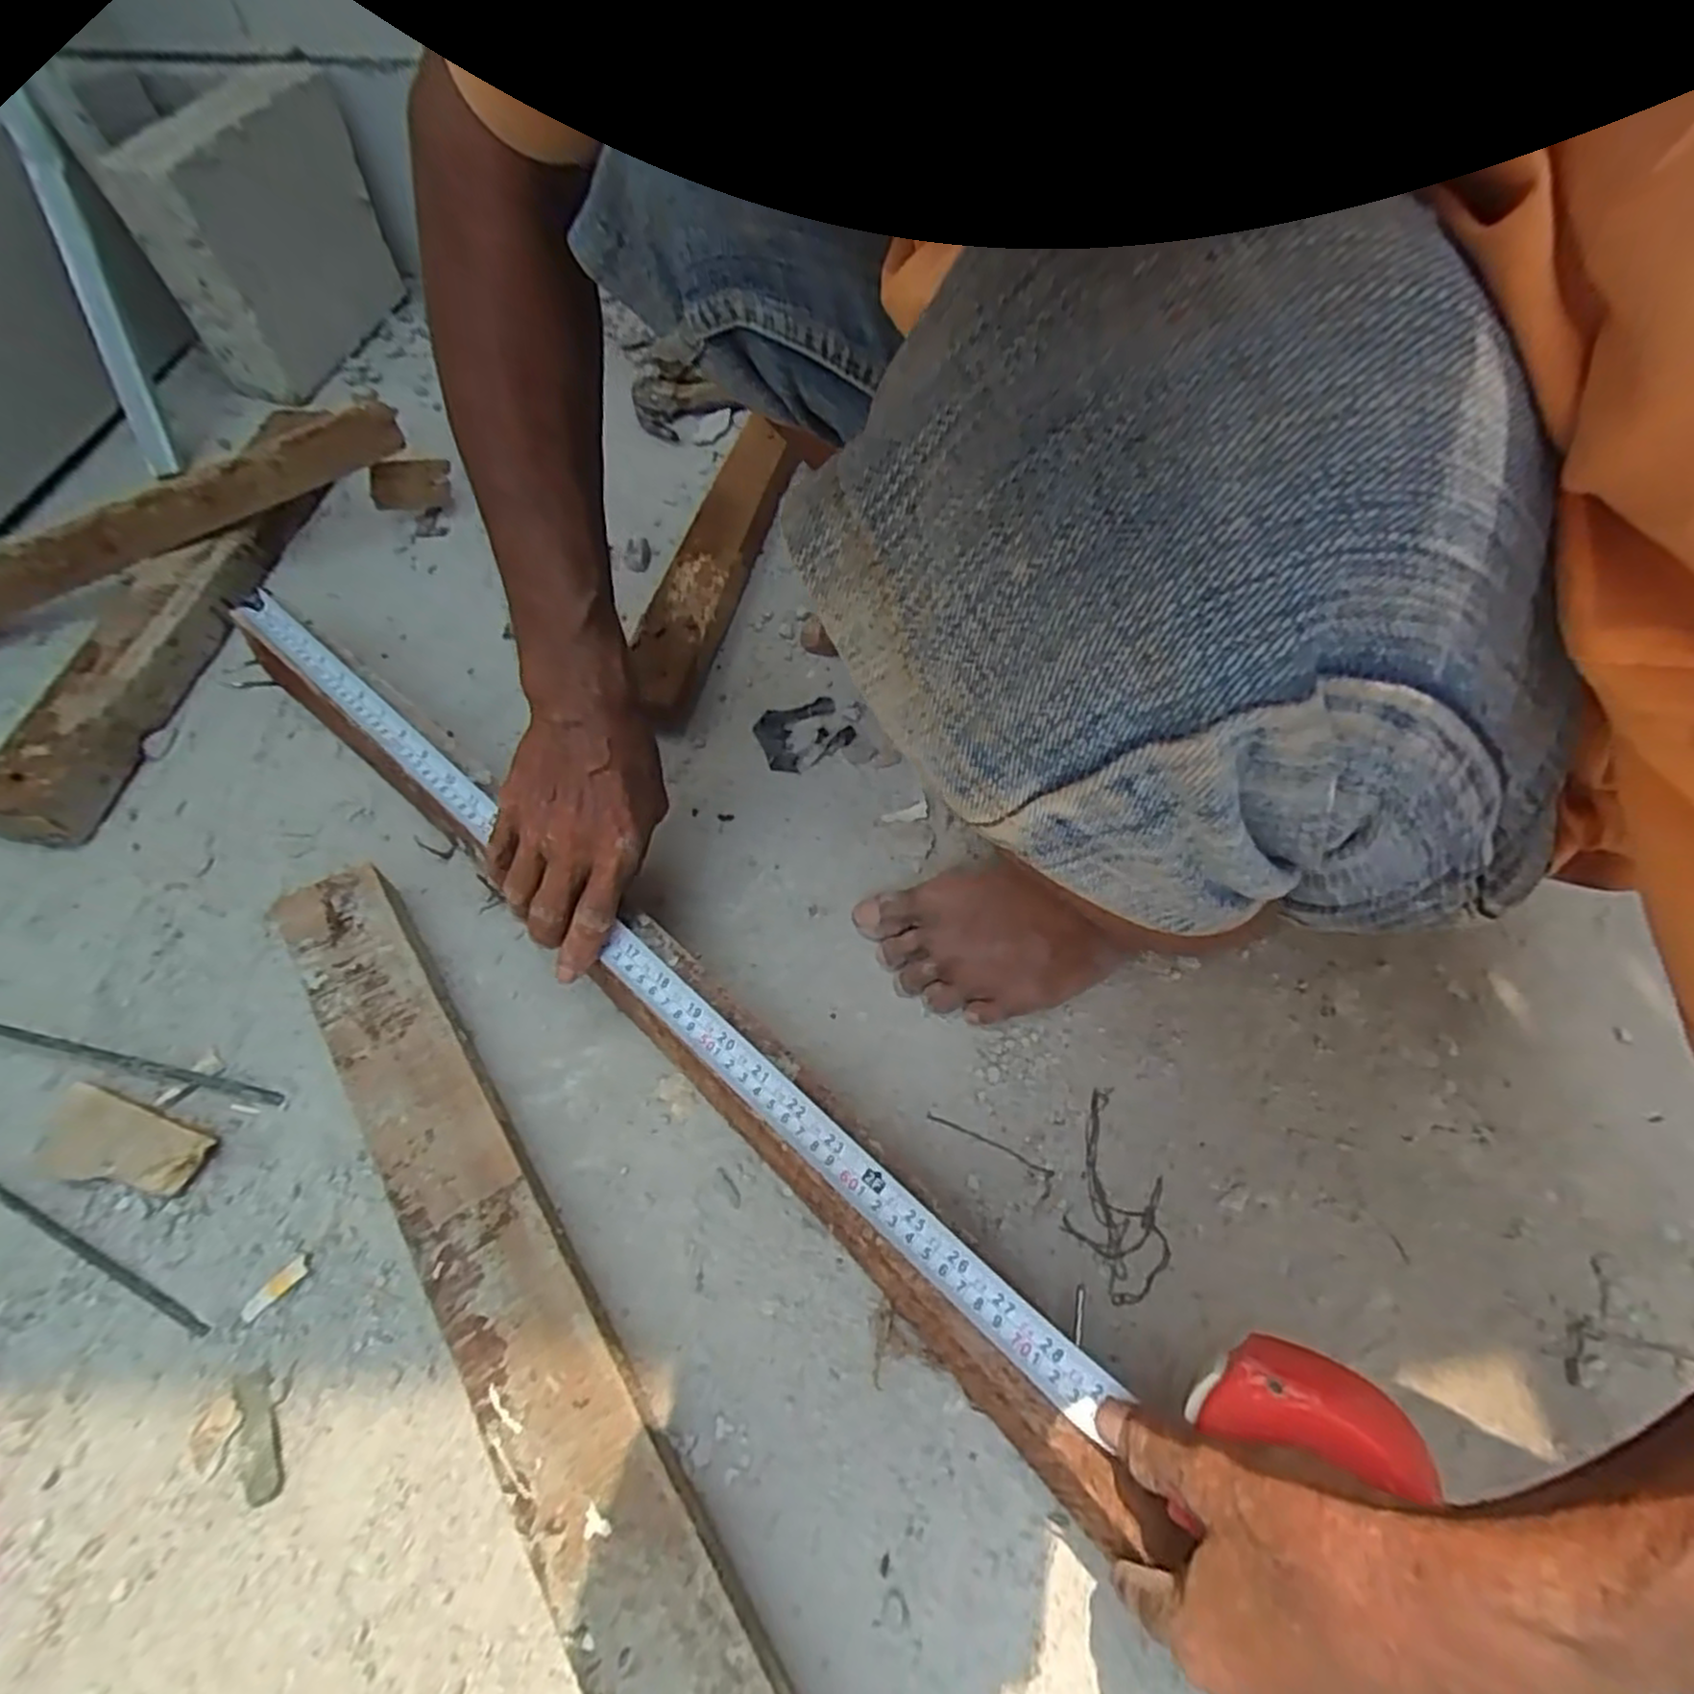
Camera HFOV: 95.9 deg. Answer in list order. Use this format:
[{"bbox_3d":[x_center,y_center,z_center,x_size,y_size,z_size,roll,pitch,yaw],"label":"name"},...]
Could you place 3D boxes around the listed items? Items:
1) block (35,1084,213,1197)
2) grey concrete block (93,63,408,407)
[{"bbox_3d":[-0.402,0.164,0.421,0.112,0.015,0.042,4,57,21],"label":"block"},{"bbox_3d":[-0.607,-0.657,0.817,0.081,0.208,0.299,1,57,10],"label":"grey concrete block"}]

